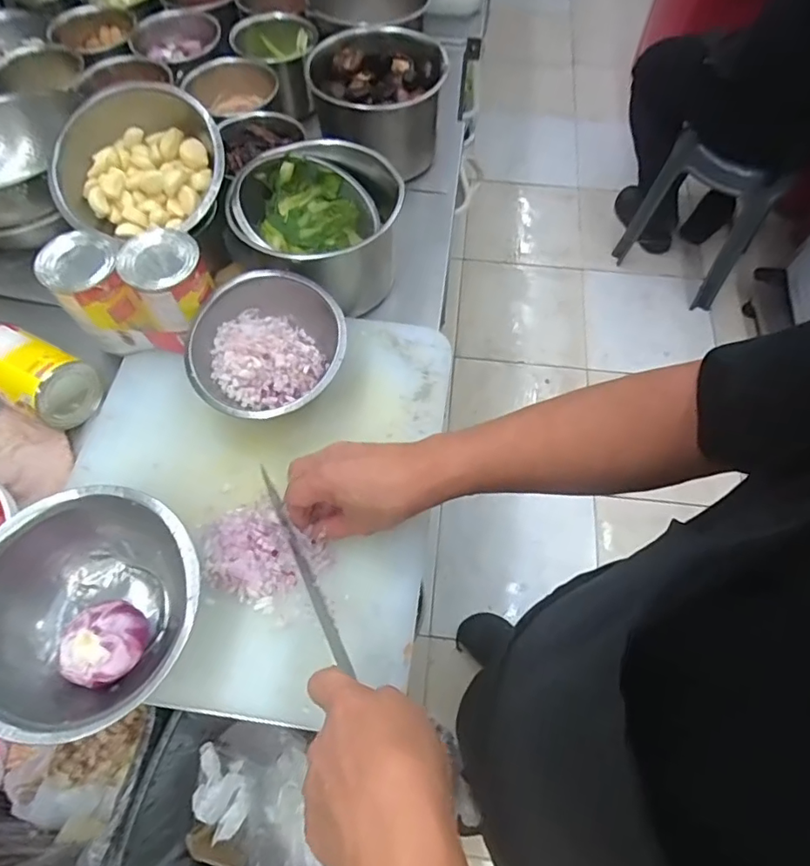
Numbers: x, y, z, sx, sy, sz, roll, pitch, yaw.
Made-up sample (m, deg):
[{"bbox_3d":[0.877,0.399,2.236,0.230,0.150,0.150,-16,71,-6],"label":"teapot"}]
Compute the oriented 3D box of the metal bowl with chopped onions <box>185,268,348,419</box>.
[{"bbox_3d":[-0.128,-0.076,0.501,0.138,0.062,0.142,0,63,0],"label":"metal bowl with chopped onions"}]

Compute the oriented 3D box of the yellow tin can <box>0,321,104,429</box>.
[{"bbox_3d":[-0.371,-0.056,0.523,0.107,0.065,0.067,23,66,12],"label":"yellow tin can"}]

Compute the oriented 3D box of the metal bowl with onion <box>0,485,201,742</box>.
[{"bbox_3d":[-0.236,0.134,0.405,0.163,0.079,0.164,0,63,0],"label":"metal bowl with onion"}]

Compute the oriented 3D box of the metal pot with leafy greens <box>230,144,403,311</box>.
[{"bbox_3d":[-0.090,-0.220,0.572,0.170,0.116,0.161,0,63,0],"label":"metal pot with leafy greens"}]

